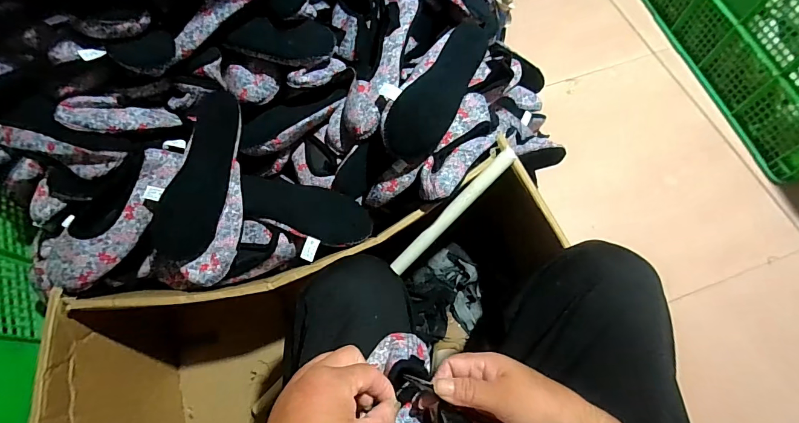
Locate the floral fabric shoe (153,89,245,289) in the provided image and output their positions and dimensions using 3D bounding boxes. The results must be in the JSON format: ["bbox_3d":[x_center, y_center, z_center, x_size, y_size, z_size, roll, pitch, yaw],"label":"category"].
[{"bbox_3d":[-0.303,-0.036,0.615,0.131,0.056,0.309,6,83,4],"label":"floral fabric shoe"}]

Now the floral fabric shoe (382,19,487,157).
[{"bbox_3d":[0.060,-0.193,0.626,0.095,0.029,0.254,39,77,-26],"label":"floral fabric shoe"}]

